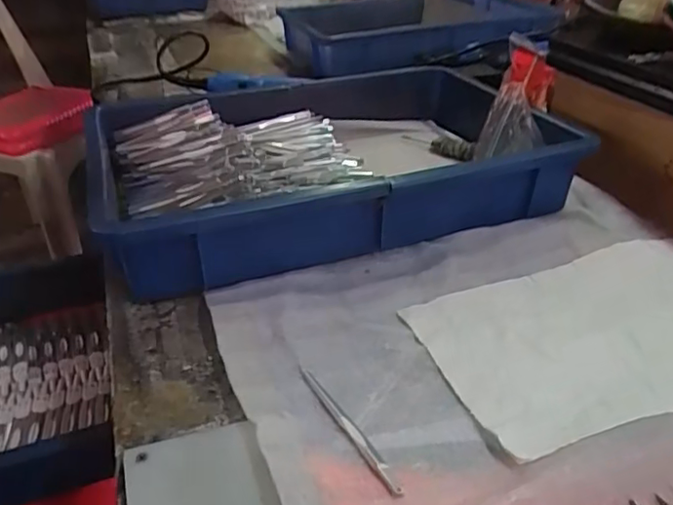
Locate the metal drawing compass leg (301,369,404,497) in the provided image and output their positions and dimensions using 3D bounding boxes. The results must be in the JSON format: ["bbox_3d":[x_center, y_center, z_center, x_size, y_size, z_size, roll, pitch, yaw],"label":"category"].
[{"bbox_3d":[0.007,0.099,0.339,0.011,0.005,0.107,-18,35,-25],"label":"metal drawing compass leg"}]

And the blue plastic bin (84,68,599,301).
[{"bbox_3d":[0.002,-0.098,0.581,0.440,0.073,0.293,-12,33,-16],"label":"blue plastic bin"}]

